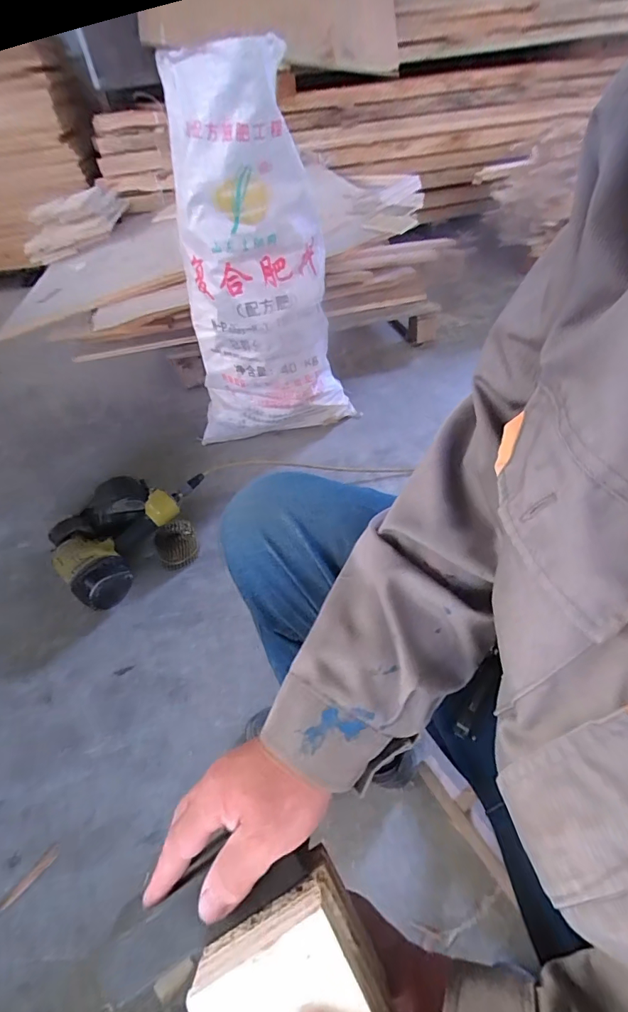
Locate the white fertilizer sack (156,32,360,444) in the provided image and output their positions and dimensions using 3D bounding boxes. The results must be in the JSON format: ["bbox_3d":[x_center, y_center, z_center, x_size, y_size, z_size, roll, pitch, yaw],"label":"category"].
[{"bbox_3d":[-0.126,-0.526,1.059,0.419,0.772,0.199,-15,46,-7],"label":"white fertilizer sack"}]

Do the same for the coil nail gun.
[{"bbox_3d":[-0.413,0.057,1.034,0.362,0.121,0.261,-31,50,-22],"label":"coil nail gun"}]

